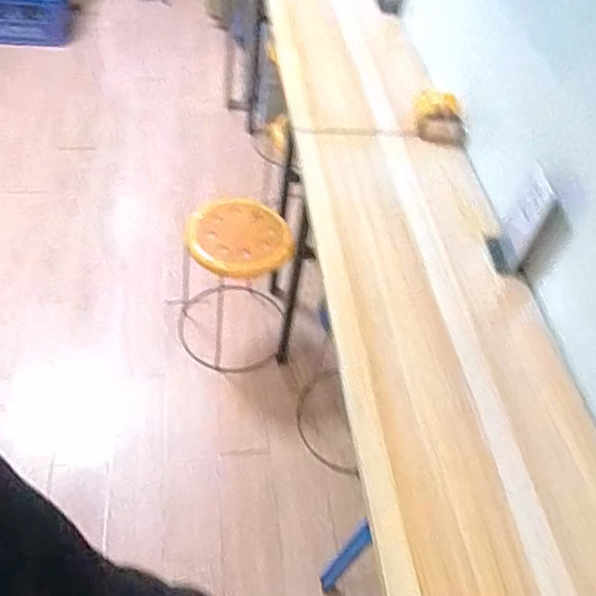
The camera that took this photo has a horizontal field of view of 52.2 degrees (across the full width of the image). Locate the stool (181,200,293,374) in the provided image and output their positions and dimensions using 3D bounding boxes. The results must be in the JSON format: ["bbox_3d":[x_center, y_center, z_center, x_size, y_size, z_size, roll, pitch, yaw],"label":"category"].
[{"bbox_3d":[-0.197,-0.051,1.827,0.319,0.448,0.341,-4,51,-12],"label":"stool"}]

